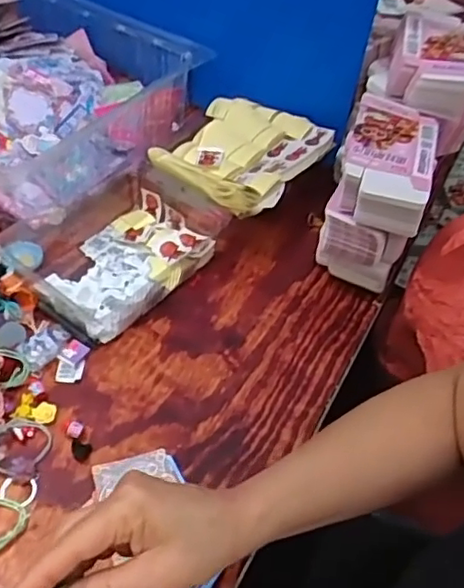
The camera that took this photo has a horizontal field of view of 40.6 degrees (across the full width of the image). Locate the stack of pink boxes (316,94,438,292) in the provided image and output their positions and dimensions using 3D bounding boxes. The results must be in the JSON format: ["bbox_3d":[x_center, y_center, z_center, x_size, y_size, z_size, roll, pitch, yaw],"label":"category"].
[{"bbox_3d":[0.162,-0.138,0.655,0.089,0.062,0.145,16,50,8],"label":"stack of pink boxes"}]

